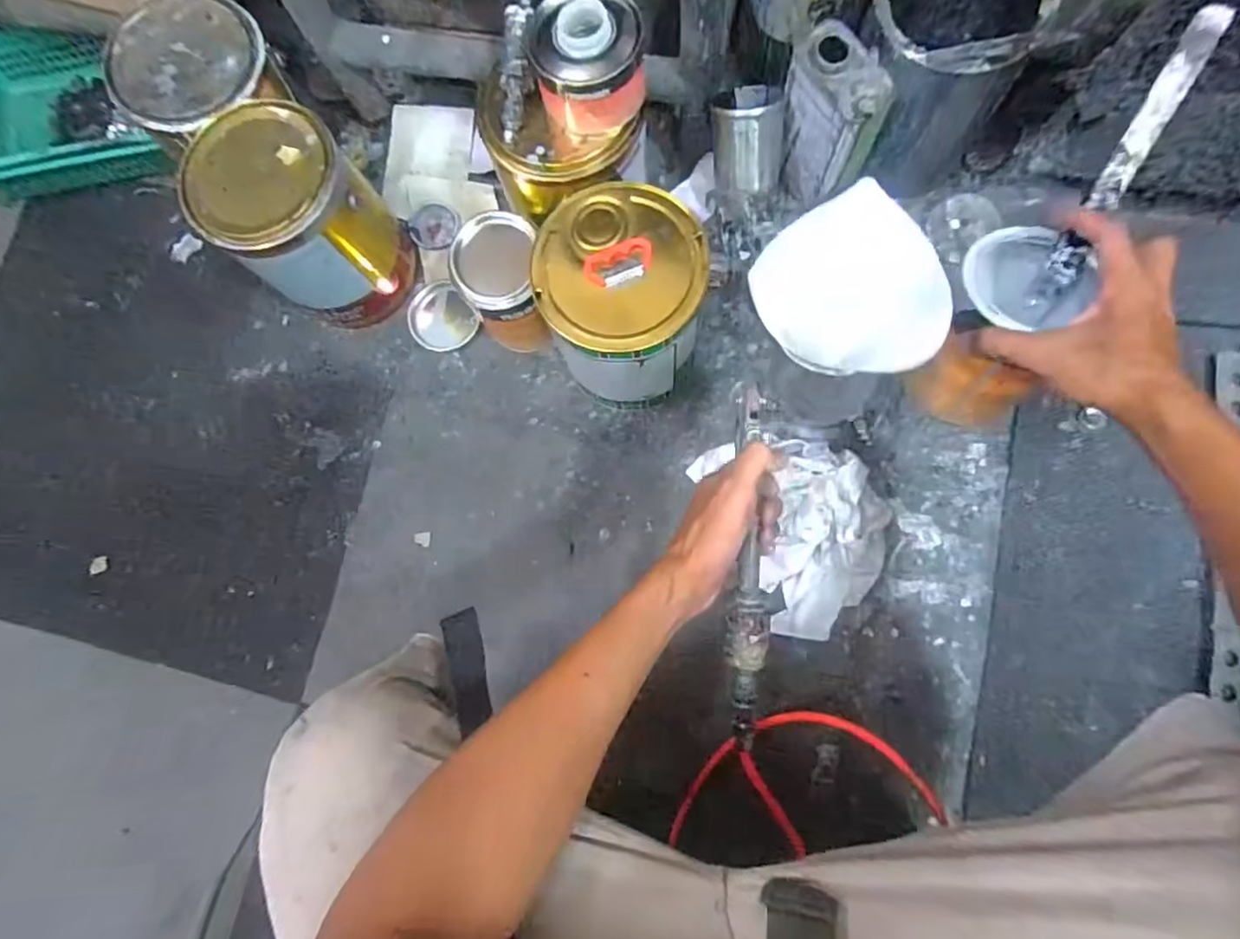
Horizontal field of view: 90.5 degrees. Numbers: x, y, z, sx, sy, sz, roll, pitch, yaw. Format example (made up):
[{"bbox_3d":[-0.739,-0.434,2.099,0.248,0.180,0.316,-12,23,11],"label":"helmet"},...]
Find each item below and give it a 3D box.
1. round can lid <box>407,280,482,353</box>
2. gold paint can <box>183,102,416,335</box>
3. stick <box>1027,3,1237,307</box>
[{"bbox_3d":[-0.231,-0.194,0.785,0.077,0.005,0.095,-43,79,-1],"label":"round can lid"},{"bbox_3d":[-0.350,-0.277,0.702,0.156,0.212,0.153,-1,82,7],"label":"gold paint can"},{"bbox_3d":[0.351,-0.208,0.433,0.021,0.016,0.191,19,125,7],"label":"stick"}]

